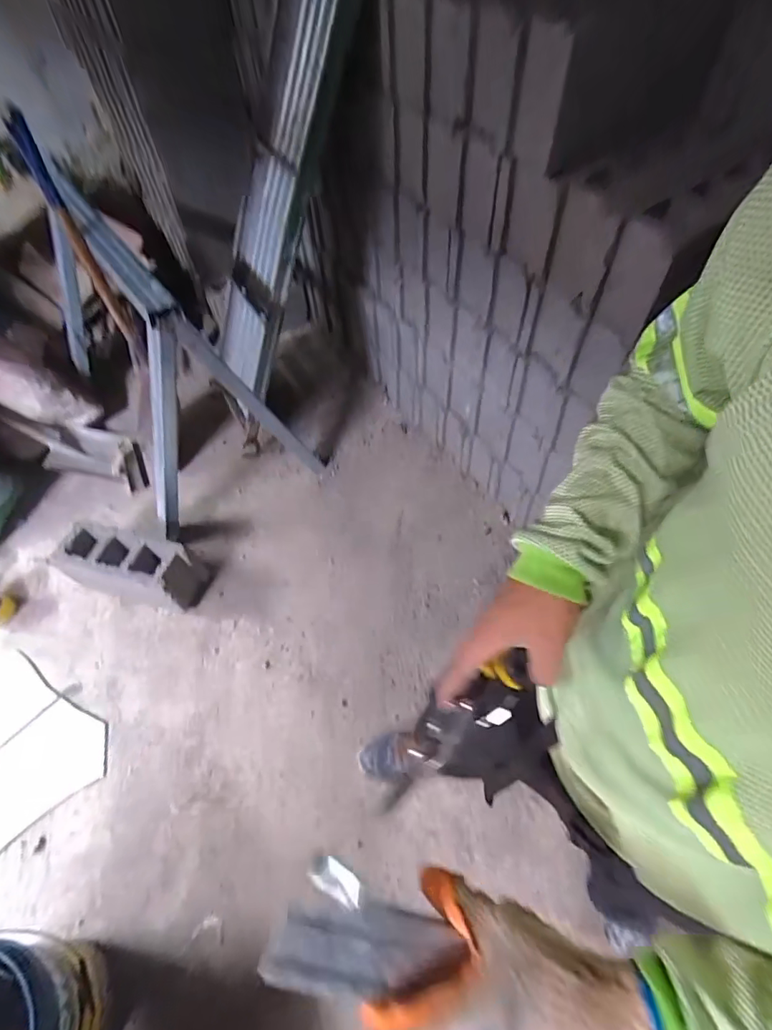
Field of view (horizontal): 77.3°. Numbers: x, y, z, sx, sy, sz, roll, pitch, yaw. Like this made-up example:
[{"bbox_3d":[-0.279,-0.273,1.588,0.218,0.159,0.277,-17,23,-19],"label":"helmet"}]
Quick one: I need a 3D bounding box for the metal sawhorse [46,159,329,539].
[{"bbox_3d":[-0.759,-0.590,1.639,0.610,0.777,0.999,-30,59,-18],"label":"metal sawhorse"}]

